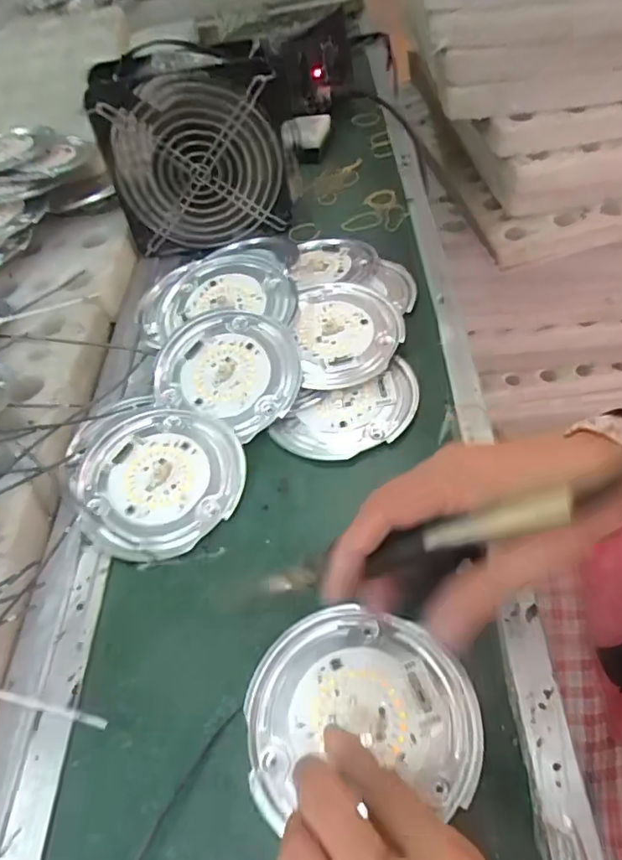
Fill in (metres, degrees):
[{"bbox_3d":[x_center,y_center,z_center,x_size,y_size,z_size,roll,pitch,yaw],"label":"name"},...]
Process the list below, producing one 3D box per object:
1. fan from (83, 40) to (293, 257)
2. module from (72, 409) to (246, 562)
[{"bbox_3d":[-0.100,-0.246,0.492,0.156,0.147,0.058,-14,51,0],"label":"fan"},{"bbox_3d":[-0.097,0.029,0.359,0.104,0.010,0.104,-28,53,-10],"label":"module"}]

